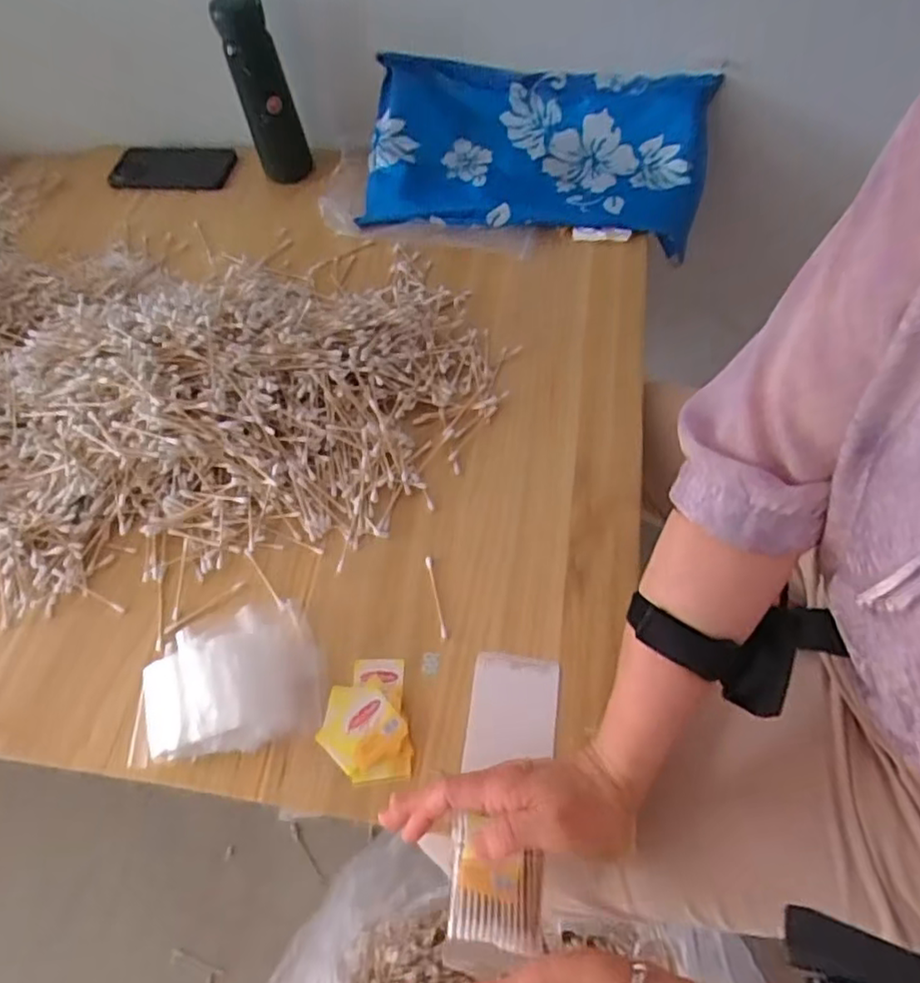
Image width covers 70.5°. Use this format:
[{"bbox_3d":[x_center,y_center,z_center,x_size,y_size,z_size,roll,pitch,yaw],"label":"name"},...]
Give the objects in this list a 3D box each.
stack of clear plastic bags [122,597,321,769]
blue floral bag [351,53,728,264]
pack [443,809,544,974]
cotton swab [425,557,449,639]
[{"bbox_3d":[-0.174,0.141,0.475,0.138,0.032,0.101,-21,59,-7],"label":"stack of clear plastic bags"},{"bbox_3d":[0.068,-0.320,0.617,0.316,0.030,0.141,9,107,5],"label":"blue floral bag"},{"bbox_3d":[0.021,0.248,0.400,0.057,0.012,0.079,3,62,6],"label":"pack"},{"bbox_3d":[-0.019,0.082,0.512,0.006,0.004,0.068,-14,58,-2],"label":"cotton swab"}]

